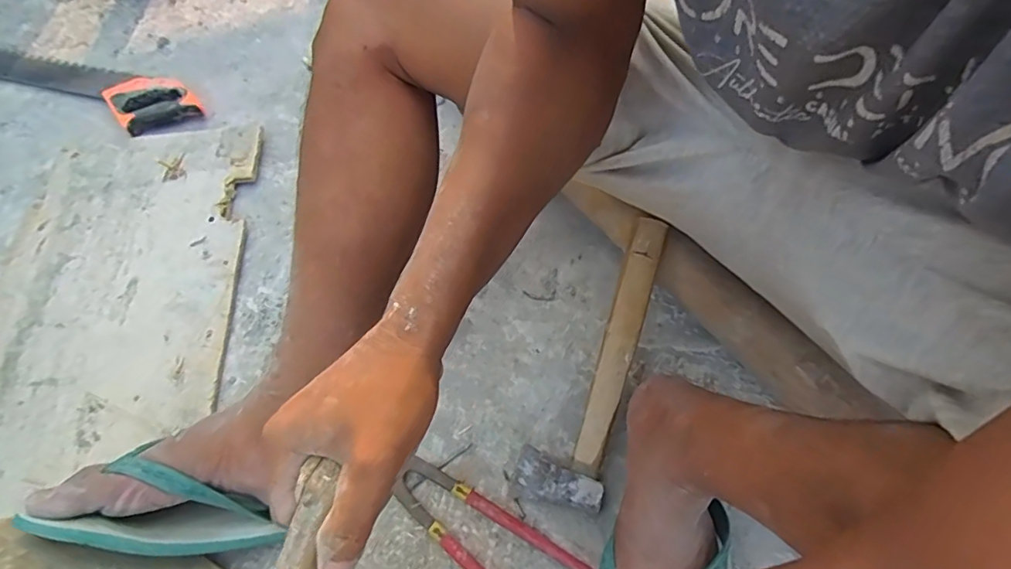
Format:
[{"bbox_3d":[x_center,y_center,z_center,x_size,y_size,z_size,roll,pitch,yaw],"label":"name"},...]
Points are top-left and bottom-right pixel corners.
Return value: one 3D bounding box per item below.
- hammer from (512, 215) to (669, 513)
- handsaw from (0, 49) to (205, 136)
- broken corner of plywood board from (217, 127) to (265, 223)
[{"bbox_3d":[0.103,0.076,0.544,0.084,0.045,0.309,21,80,13],"label":"hammer"},{"bbox_3d":[-0.741,-0.351,0.878,0.538,0.022,0.117,20,58,12],"label":"handsaw"},{"bbox_3d":[-0.379,-0.168,0.761,0.031,0.010,0.181,6,56,4],"label":"broken corner of plywood board"}]

